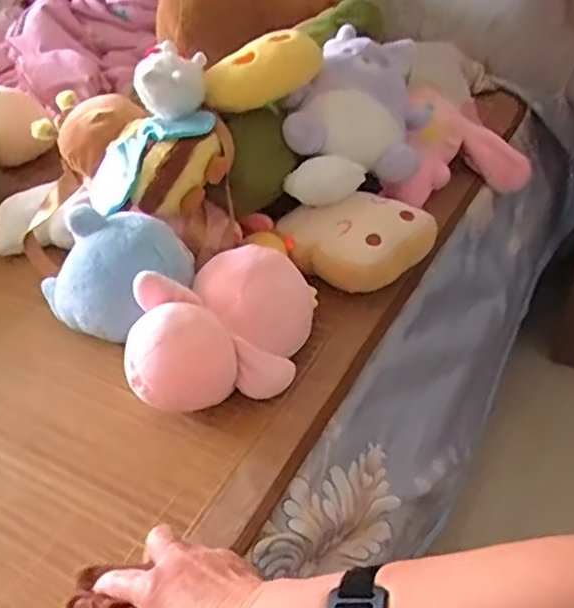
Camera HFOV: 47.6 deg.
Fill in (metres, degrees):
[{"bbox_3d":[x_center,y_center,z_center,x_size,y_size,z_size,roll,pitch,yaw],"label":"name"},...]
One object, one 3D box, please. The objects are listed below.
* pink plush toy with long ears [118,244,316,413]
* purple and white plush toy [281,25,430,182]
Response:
[{"bbox_3d":[-0.067,0.025,0.694,0.208,0.111,0.132,-17,43,-12],"label":"pink plush toy with long ears"},{"bbox_3d":[0.103,-0.274,0.881,0.158,0.131,0.205,11,44,18],"label":"purple and white plush toy"}]

